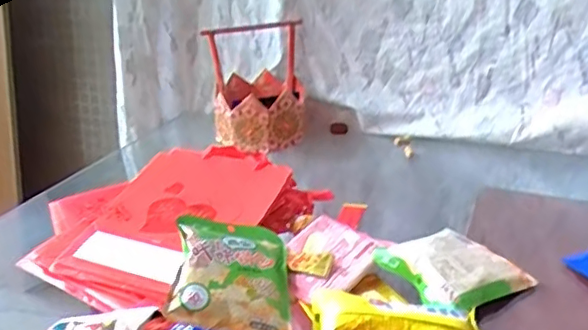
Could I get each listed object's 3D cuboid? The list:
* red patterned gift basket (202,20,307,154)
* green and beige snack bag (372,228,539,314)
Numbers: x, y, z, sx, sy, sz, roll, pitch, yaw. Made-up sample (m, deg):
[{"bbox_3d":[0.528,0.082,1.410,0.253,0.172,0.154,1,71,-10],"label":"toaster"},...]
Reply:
[{"bbox_3d":[-0.060,-0.154,1.069,0.155,0.202,0.199,0,24,6],"label":"red patterned gift basket"},{"bbox_3d":[0.182,0.113,0.646,0.140,0.037,0.119,-16,27,-28],"label":"green and beige snack bag"}]

